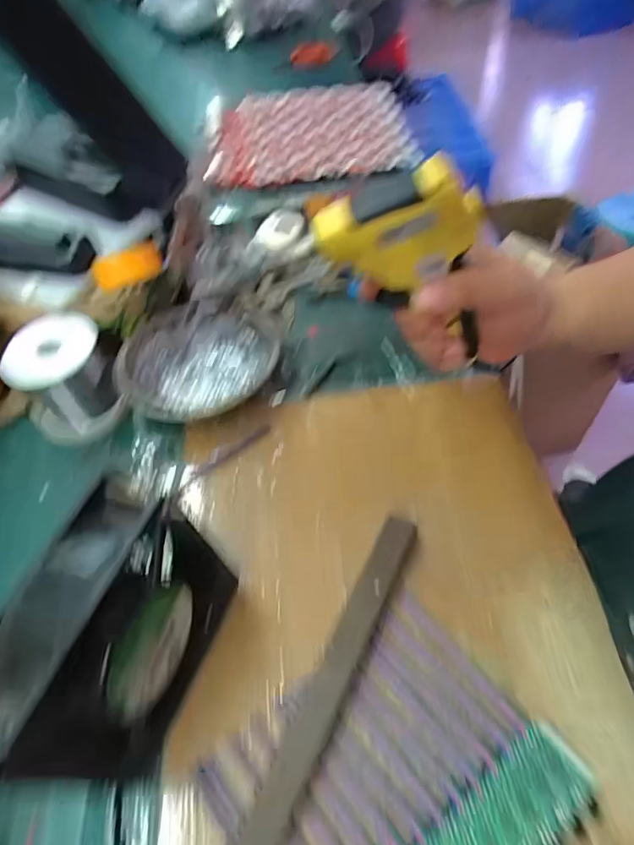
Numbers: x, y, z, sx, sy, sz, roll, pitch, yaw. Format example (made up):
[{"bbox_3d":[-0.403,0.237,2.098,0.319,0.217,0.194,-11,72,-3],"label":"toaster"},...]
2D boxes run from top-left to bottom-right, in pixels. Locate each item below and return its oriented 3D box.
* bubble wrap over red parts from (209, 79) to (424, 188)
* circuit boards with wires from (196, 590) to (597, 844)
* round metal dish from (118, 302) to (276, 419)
[{"bbox_3d":[-0.014,-0.400,0.690,0.277,0.037,0.230,-5,53,-1],"label":"bubble wrap over red parts"},{"bbox_3d":[0.037,0.179,0.250,0.151,0.009,0.128,-31,56,-19],"label":"circuit boards with wires"},{"bbox_3d":[-0.100,-0.050,0.420,0.127,0.039,0.104,-36,60,-22],"label":"round metal dish"}]

